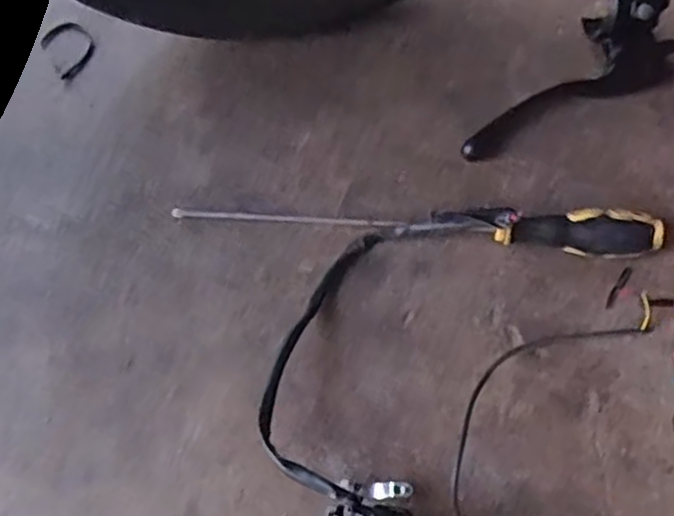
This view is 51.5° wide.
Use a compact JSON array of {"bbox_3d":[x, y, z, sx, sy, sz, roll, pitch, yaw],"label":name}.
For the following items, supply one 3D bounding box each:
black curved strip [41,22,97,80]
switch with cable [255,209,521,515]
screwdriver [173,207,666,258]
[{"bbox_3d":[-0.220,-0.175,0.576,0.039,0.004,0.062,-42,64,5],"label":"black curved strip"},{"bbox_3d":[0.019,0.082,0.432,0.134,0.068,0.248,14,70,7],"label":"switch with cable"},{"bbox_3d":[0.051,-0.025,0.488,0.334,0.030,0.026,4,70,4],"label":"screwdriver"}]

